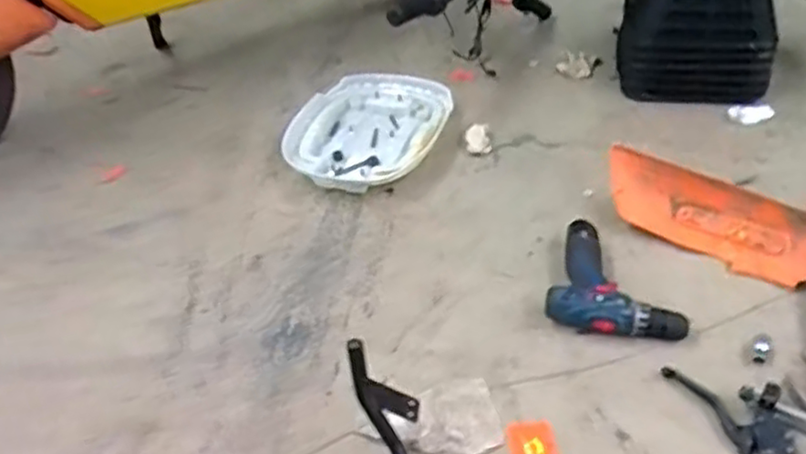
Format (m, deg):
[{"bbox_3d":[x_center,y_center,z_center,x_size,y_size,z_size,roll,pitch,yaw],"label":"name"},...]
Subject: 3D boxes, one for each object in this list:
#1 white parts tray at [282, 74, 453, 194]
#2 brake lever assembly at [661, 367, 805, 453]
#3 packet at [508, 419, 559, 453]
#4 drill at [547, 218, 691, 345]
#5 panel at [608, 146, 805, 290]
[{"bbox_3d":[-0.063,-0.176,1.324,0.256,0.055,0.337,15,43,22],"label":"white parts tray"},{"bbox_3d":[0.414,0.223,0.832,0.224,0.038,0.083,16,43,23],"label":"brake lever assembly"},{"bbox_3d":[0.153,0.259,0.845,0.056,0.007,0.074,-7,39,-4],"label":"packet"},{"bbox_3d":[0.305,0.078,1.002,0.183,0.048,0.184,12,42,19],"label":"drill"},{"bbox_3d":[0.463,-0.017,1.091,0.338,0.040,0.122,32,78,30],"label":"panel"}]

